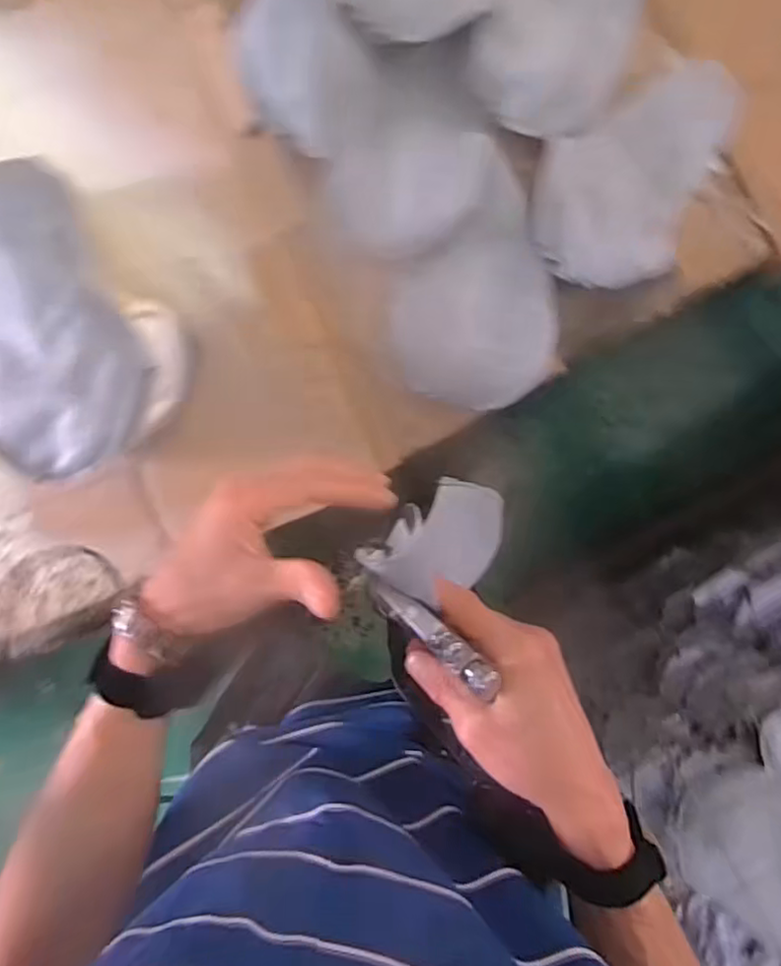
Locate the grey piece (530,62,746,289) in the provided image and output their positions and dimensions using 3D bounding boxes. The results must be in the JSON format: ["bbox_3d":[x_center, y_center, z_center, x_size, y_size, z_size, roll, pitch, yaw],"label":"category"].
[{"bbox_3d":[0.259,-0.306,0.640,0.262,0.060,0.163,-31,94,3],"label":"grey piece"}]

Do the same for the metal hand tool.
[{"bbox_3d":[0.024,0.085,0.357,0.085,0.018,0.014,38,95,17],"label":"metal hand tool"}]

